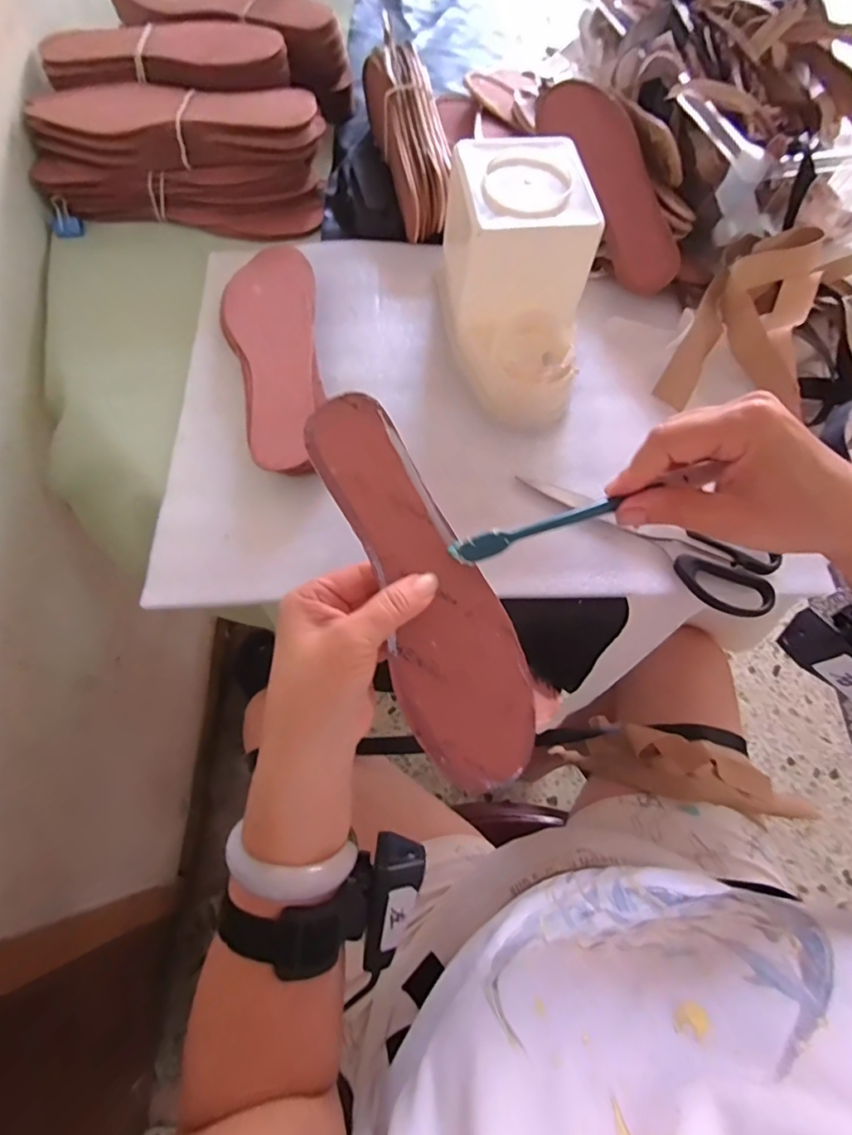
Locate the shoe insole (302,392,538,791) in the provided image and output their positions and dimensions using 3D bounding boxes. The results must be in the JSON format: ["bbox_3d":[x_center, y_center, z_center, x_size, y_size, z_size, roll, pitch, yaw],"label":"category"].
[{"bbox_3d":[0.000,0.008,0.296,0.070,0.004,0.226,-21,86,-1],"label":"shoe insole"}]

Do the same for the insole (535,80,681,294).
[{"bbox_3d":[0.173,-0.363,0.492,0.054,0.042,0.223,-21,84,-11],"label":"insole"}]

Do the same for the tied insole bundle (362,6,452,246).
[{"bbox_3d":[-0.011,-0.432,0.528,0.063,0.072,0.221,-12,69,-7],"label":"tied insole bundle"}]

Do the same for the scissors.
[{"bbox_3d":[0.166,-0.018,0.401,0.198,0.013,0.063,21,68,6],"label":"scissors"}]

